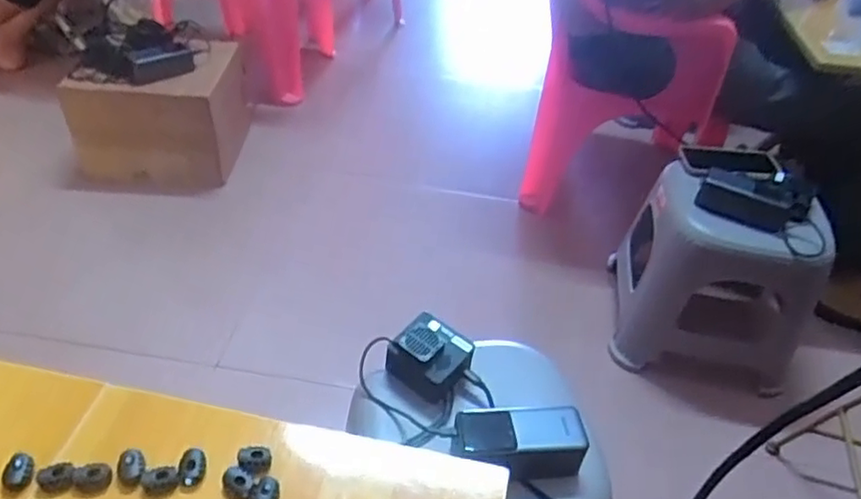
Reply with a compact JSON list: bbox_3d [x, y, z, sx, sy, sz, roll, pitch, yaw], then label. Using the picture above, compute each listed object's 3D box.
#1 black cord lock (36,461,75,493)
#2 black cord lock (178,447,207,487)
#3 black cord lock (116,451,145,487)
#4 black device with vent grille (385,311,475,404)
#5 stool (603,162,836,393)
[{"bbox_3d":[-0.241,0.147,0.411,0.021,0.008,0.019,2,42,-4],"label":"black cord lock"},{"bbox_3d":[-0.158,0.144,0.422,0.017,0.008,0.022,-6,43,-13],"label":"black cord lock"},{"bbox_3d":[-0.197,0.143,0.418,0.017,0.007,0.024,-13,45,-20],"label":"black cord lock"},{"bbox_3d":[0.000,0.122,0.724,0.074,0.054,0.077,31,47,26],"label":"black device with vent grille"},{"bbox_3d":[0.495,0.032,1.131,0.295,0.297,0.259,10,42,5],"label":"stool"}]

